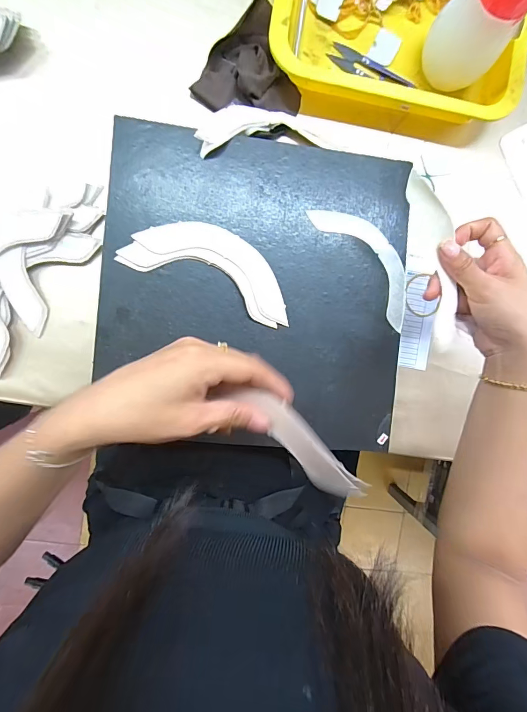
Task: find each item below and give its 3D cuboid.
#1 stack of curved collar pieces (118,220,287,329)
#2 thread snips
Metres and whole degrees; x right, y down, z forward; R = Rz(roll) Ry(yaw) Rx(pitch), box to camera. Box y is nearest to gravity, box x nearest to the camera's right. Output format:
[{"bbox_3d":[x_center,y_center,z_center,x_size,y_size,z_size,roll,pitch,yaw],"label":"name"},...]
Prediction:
[{"bbox_3d":[-0.048,-0.090,0.356,0.166,0.005,0.067,22,91,-7],"label":"stack of curved collar pieces"},{"bbox_3d":[0.114,-0.302,0.382,0.092,0.005,0.025,21,91,-7],"label":"thread snips"}]

